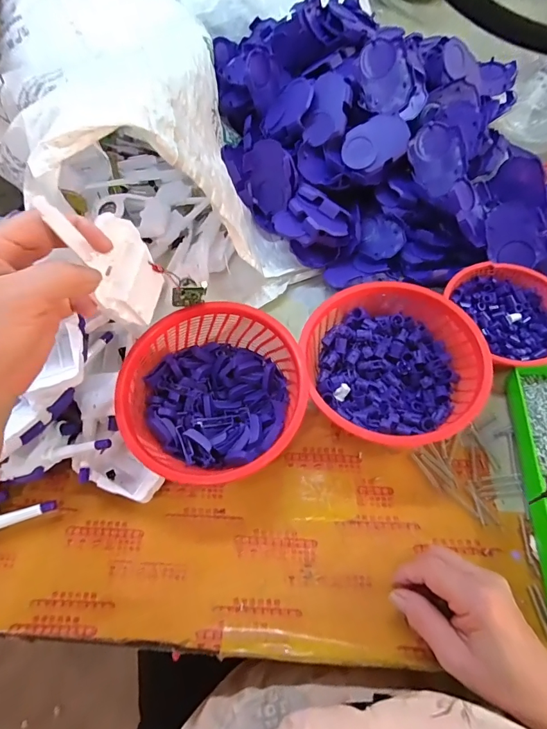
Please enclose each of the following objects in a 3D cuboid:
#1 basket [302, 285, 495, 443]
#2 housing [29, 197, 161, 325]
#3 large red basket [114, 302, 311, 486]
[{"bbox_3d":[0.120,0.000,0.436,0.173,0.074,0.172,-1,61,2],"label":"basket"},{"bbox_3d":[-0.121,-0.078,0.290,0.025,0.151,0.061,11,77,9],"label":"housing"},{"bbox_3d":[-0.059,0.036,0.423,0.176,0.086,0.174,-1,61,2],"label":"large red basket"}]

